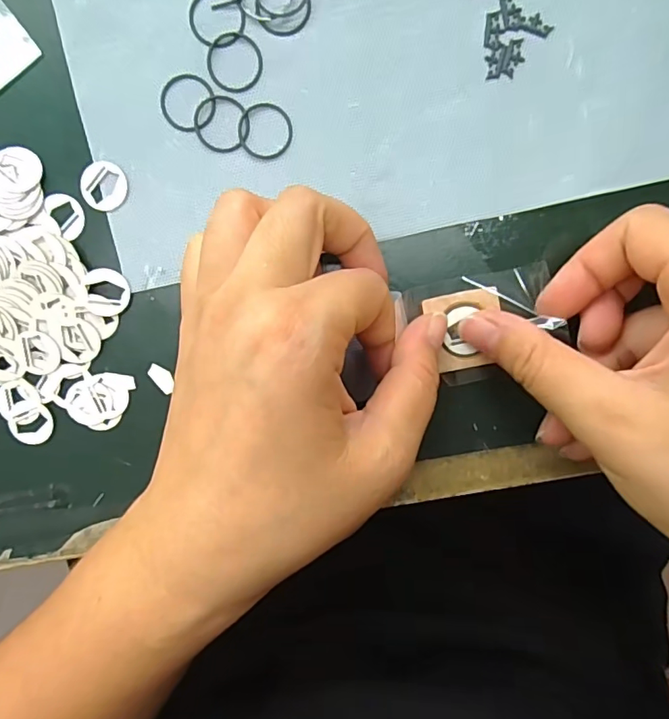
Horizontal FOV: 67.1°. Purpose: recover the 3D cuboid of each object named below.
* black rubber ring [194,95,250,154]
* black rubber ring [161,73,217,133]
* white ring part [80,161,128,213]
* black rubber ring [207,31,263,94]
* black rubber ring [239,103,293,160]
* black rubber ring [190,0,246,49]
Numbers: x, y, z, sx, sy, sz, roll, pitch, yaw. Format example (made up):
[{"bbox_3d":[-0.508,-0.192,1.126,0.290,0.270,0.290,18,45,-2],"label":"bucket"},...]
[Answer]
[{"bbox_3d":[-0.043,-0.089,0.190,0.021,0.004,0.021,0,96,0],"label":"black rubber ring"},{"bbox_3d":[-0.055,-0.097,0.189,0.020,0.004,0.021,0,96,0],"label":"black rubber ring"},{"bbox_3d":[-0.089,-0.067,0.193,0.018,0.004,0.018,0,96,0],"label":"white ring part"},{"bbox_3d":[-0.037,-0.111,0.188,0.021,0.004,0.021,0,96,0],"label":"black rubber ring"},{"bbox_3d":[-0.026,-0.087,0.191,0.020,0.004,0.021,0,96,0],"label":"black rubber ring"},{"bbox_3d":[-0.044,-0.127,0.186,0.020,0.004,0.021,0,96,0],"label":"black rubber ring"}]

